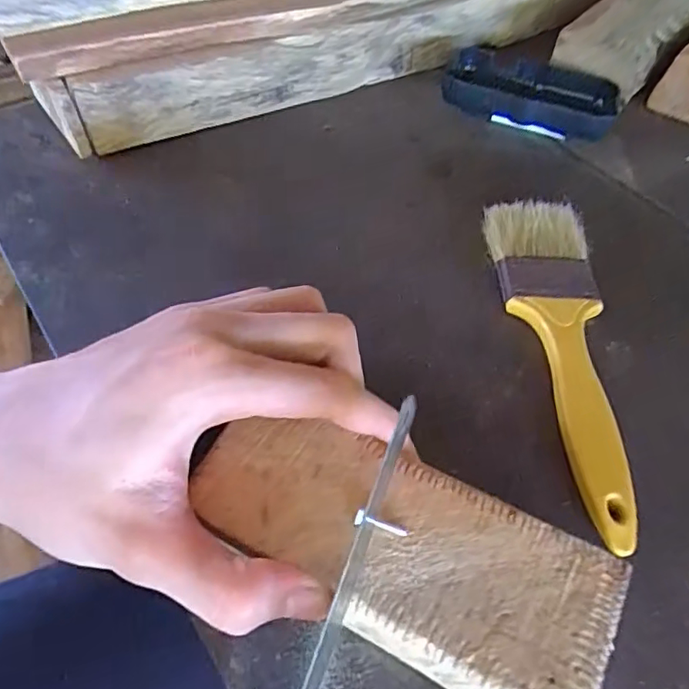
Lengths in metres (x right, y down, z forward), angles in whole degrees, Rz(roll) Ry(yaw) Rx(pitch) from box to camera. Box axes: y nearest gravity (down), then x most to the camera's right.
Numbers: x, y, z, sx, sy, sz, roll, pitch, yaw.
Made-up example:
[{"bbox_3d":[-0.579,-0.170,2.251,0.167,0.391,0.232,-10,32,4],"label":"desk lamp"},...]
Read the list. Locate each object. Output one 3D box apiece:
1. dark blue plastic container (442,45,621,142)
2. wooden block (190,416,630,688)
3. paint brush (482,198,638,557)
[{"bbox_3d":[0.121,-0.164,0.370,0.108,0.027,0.061,21,54,10],"label":"dark blue plastic container"},{"bbox_3d":[0.015,0.069,0.185,0.132,0.026,0.055,24,54,14],"label":"wooden block"},{"bbox_3d":[0.102,0.000,0.252,0.045,0.022,0.175,0,53,-5],"label":"paint brush"}]

